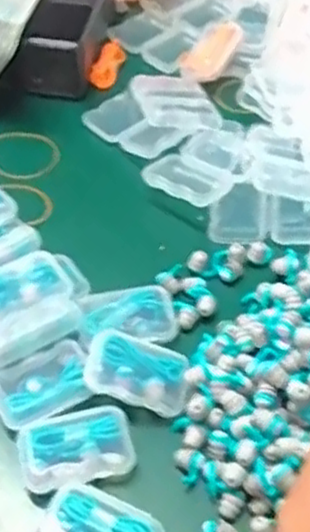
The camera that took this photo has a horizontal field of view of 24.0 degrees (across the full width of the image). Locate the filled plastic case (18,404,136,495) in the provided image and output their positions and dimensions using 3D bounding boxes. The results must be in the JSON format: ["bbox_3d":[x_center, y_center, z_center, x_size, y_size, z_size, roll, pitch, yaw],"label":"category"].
[{"bbox_3d":[-0.040,0.094,0.368,0.053,0.020,0.036,-13,50,-12],"label":"filled plastic case"}]

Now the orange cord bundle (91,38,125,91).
[{"bbox_3d":[-0.036,-0.160,0.582,0.017,0.019,0.052,9,49,7],"label":"orange cord bundle"}]

